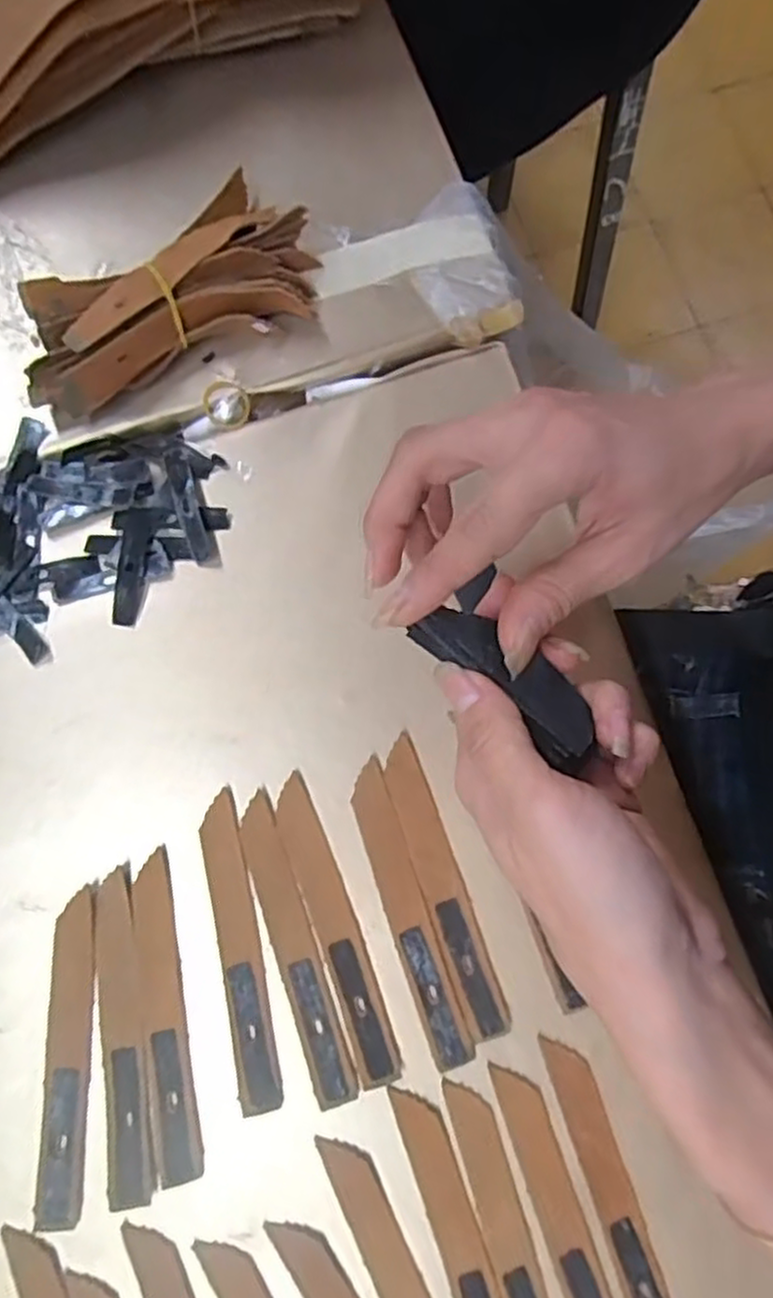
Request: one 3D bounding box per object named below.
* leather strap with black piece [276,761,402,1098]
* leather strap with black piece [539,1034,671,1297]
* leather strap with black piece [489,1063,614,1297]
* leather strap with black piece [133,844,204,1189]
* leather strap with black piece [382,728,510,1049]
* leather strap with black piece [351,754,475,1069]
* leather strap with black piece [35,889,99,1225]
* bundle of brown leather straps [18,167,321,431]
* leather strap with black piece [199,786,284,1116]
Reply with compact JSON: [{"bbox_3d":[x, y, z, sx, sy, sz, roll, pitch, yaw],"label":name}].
[{"bbox_3d":[-0.021,0.115,0.313,0.019,0.004,0.124,-19,80,-5],"label":"leather strap with black piece"},{"bbox_3d":[0.089,0.216,0.295,0.017,0.005,0.123,-17,80,-5],"label":"leather strap with black piece"},{"bbox_3d":[0.071,0.226,0.293,0.017,0.005,0.122,-18,80,-5],"label":"leather strap with black piece"},{"bbox_3d":[-0.090,0.147,0.305,0.017,0.004,0.123,-10,79,-3],"label":"leather strap with black piece"},{"bbox_3d":[0.024,0.098,0.316,0.018,0.004,0.122,-19,80,-5],"label":"leather strap with black piece"},{"bbox_3d":[0.009,0.108,0.314,0.016,0.004,0.123,-17,80,-5],"label":"leather strap with black piece"},{"bbox_3d":[-0.127,0.162,0.301,0.017,0.004,0.123,-1,79,-1],"label":"leather strap with black piece"},{"bbox_3d":[-0.102,-0.163,0.347,0.139,0.031,0.069,-26,80,-6],"label":"bundle of brown leather straps"},{"bbox_3d":[-0.061,0.122,0.310,0.017,0.004,0.124,-11,79,-3],"label":"leather strap with black piece"}]

